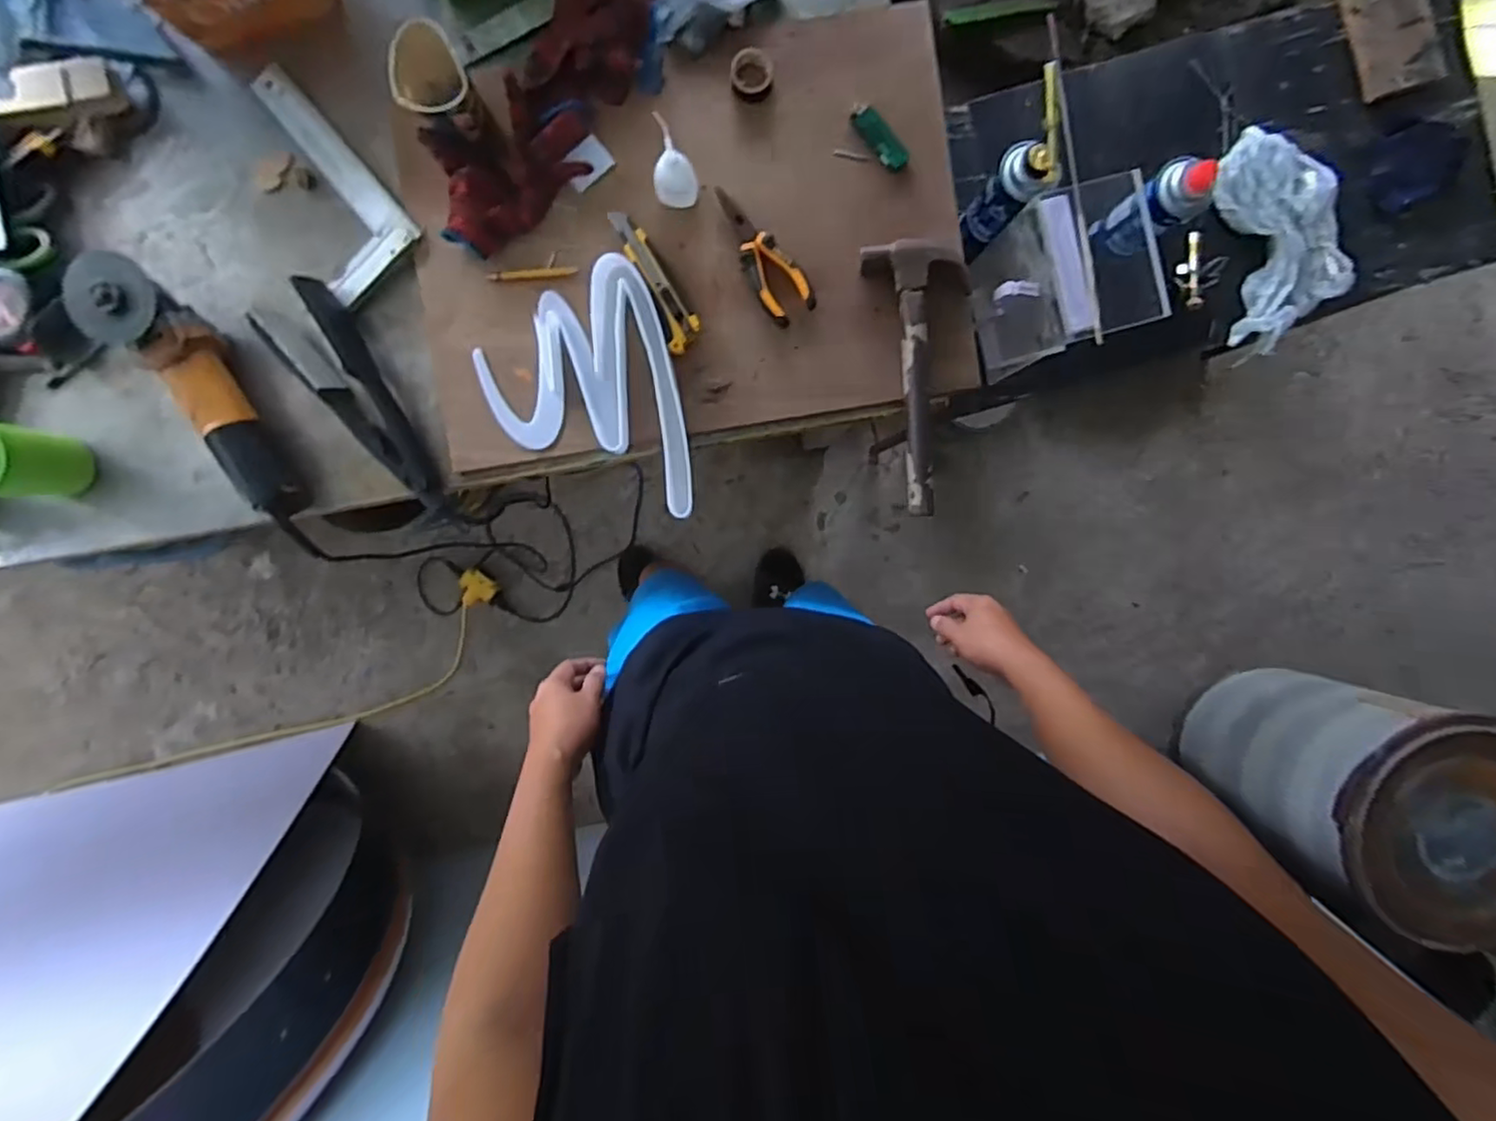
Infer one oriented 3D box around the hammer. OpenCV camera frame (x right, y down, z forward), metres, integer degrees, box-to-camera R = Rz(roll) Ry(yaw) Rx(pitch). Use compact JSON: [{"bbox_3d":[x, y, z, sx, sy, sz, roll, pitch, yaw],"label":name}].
[{"bbox_3d":[0.198,-0.199,0.715,0.101,0.032,0.288,-9,92,-3],"label":"hammer"}]

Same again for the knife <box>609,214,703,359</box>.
[{"bbox_3d":[-0.098,-0.308,0.720,0.039,0.024,0.165,-24,93,-2],"label":"knife"}]

